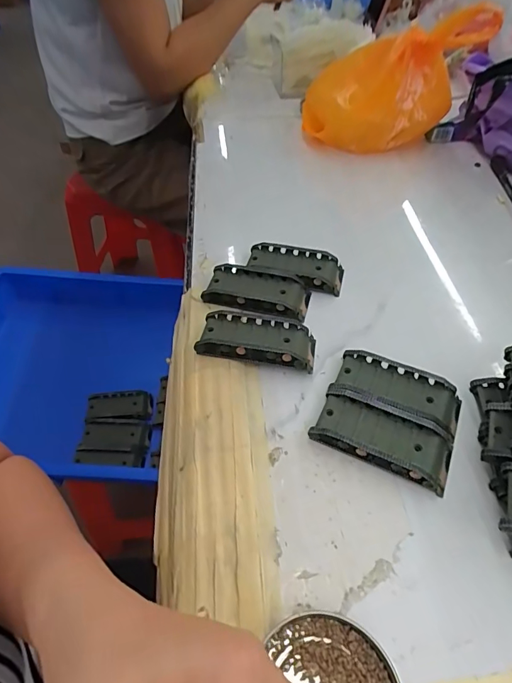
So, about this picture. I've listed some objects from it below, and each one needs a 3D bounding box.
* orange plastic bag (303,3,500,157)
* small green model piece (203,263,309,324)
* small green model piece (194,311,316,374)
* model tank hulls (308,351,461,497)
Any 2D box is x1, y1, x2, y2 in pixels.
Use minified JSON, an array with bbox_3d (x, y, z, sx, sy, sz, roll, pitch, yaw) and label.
[{"bbox_3d":[0.170,-0.337,0.550,0.203,0.157,0.073,11,51,6],"label":"orange plastic bag"},{"bbox_3d":[0.002,-0.047,0.404,0.096,0.015,0.053,19,52,12],"label":"small green model piece"},{"bbox_3d":[0.002,-0.003,0.362,0.097,0.022,0.047,10,51,5],"label":"small green model piece"},{"bbox_3d":[0.103,0.053,0.322,0.096,0.018,0.091,22,53,15],"label":"model tank hulls"}]

